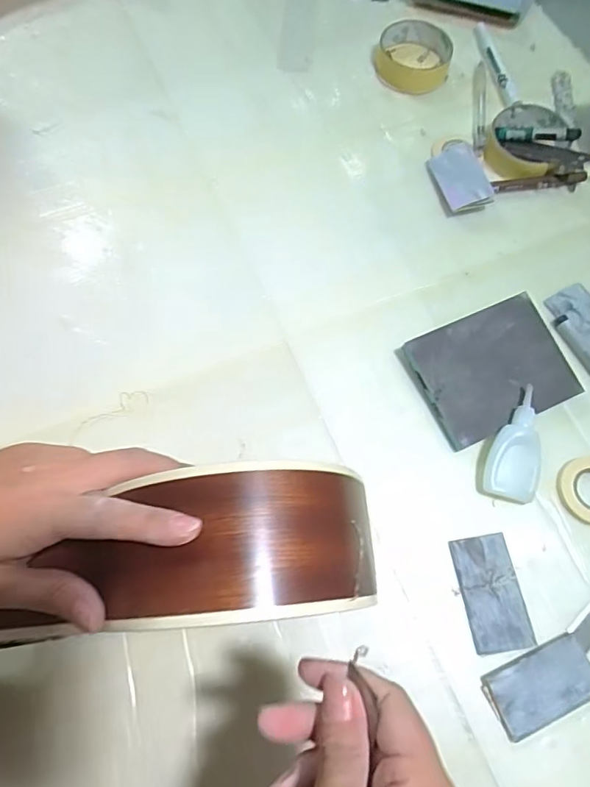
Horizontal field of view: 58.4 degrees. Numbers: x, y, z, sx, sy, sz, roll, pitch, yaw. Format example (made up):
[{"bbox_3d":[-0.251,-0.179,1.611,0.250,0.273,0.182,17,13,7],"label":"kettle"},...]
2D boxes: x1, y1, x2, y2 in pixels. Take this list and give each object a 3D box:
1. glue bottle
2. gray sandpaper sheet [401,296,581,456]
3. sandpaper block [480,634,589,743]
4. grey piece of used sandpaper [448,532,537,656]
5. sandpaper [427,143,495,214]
[{"bbox_3d":[0.173,0.040,0.412,0.043,0.026,0.084,13,70,5],"label":"glue bottle"},{"bbox_3d":[0.162,-0.019,0.437,0.117,0.023,0.094,-25,71,-9],"label":"gray sandpaper sheet"},{"bbox_3d":[0.169,0.199,0.359,0.075,0.008,0.042,-22,71,-8],"label":"sandpaper block"},{"bbox_3d":[0.142,0.144,0.383,0.041,0.006,0.077,-10,69,-4],"label":"grey piece of used sandpaper"},{"bbox_3d":[0.162,-0.207,0.511,0.047,0.016,0.066,-14,70,-5],"label":"sandpaper"}]

